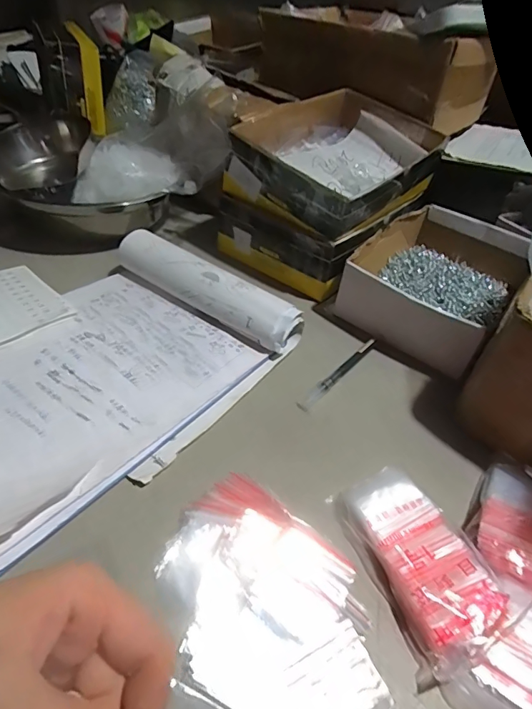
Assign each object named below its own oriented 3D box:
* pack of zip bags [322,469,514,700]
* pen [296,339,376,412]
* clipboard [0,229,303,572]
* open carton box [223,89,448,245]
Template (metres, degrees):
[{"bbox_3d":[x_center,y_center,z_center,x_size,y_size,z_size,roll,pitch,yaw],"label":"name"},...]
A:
[{"bbox_3d":[0.101,0.129,0.279,0.070,0.024,0.121,-10,44,-18],"label":"pack of zip bags"},{"bbox_3d":[0.073,0.018,0.416,0.012,0.006,0.124,34,48,27],"label":"pen"},{"bbox_3d":[-0.149,0.003,0.369,0.224,0.045,0.316,30,46,23],"label":"clipboard"},{"bbox_3d":[0.096,-0.253,0.555,0.189,0.081,0.268,31,47,25],"label":"open carton box"}]

